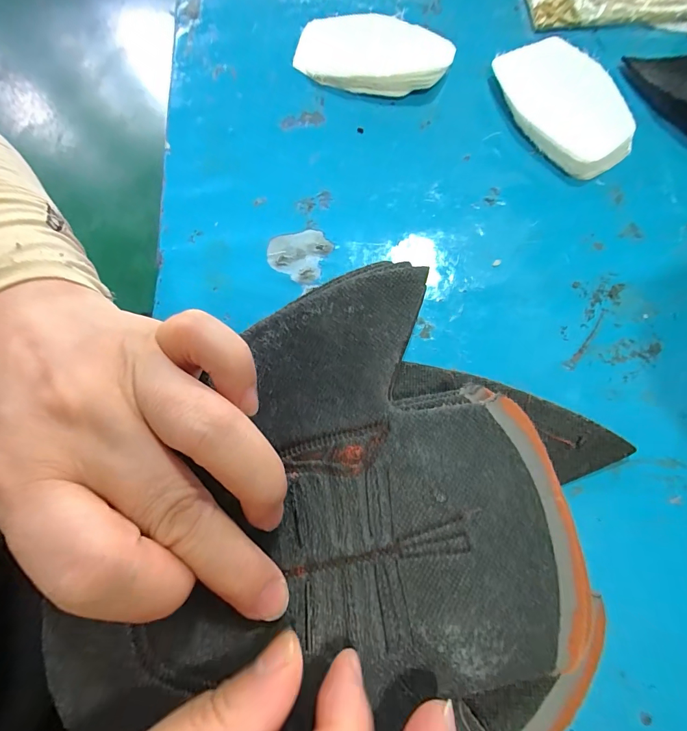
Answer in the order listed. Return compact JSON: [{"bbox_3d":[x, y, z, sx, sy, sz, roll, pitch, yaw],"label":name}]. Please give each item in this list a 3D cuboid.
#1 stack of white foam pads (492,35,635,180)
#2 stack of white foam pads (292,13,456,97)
[{"bbox_3d":[0.135,-0.162,0.234,0.053,0.016,0.100,-21,73,-4],"label":"stack of white foam pads"},{"bbox_3d":[0.017,-0.210,0.255,0.105,0.015,0.061,16,74,8],"label":"stack of white foam pads"}]

